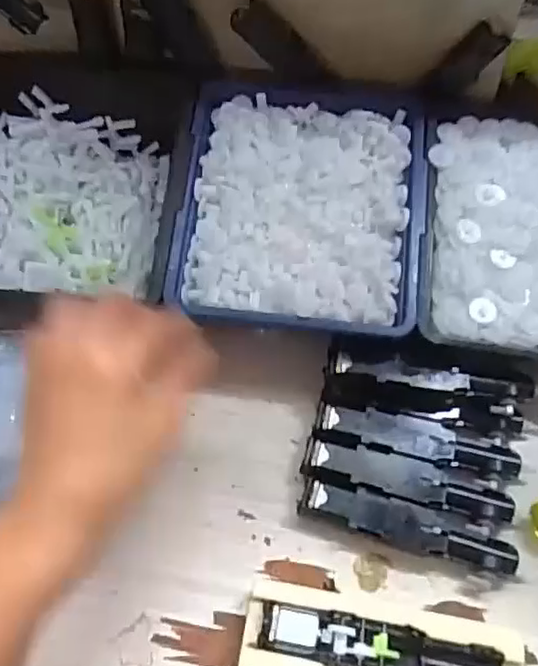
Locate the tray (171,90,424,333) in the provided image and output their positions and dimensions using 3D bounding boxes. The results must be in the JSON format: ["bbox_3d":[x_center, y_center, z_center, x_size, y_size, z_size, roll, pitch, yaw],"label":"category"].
[{"bbox_3d":[0.020,-0.082,0.390,0.144,0.030,0.163,6,62,-1],"label":"tray"}]

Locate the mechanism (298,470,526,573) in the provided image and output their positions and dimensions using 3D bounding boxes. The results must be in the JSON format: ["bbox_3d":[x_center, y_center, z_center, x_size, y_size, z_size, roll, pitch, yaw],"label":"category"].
[{"bbox_3d":[0.077,0.106,0.355,0.118,0.016,0.025,16,63,5],"label":"mechanism"}]

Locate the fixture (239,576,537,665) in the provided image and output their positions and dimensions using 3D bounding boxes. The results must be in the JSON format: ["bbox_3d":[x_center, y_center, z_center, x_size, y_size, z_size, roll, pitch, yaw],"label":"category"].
[{"bbox_3d":[0.061,0.161,0.321,0.146,0.029,0.044,11,63,2],"label":"fixture"}]

